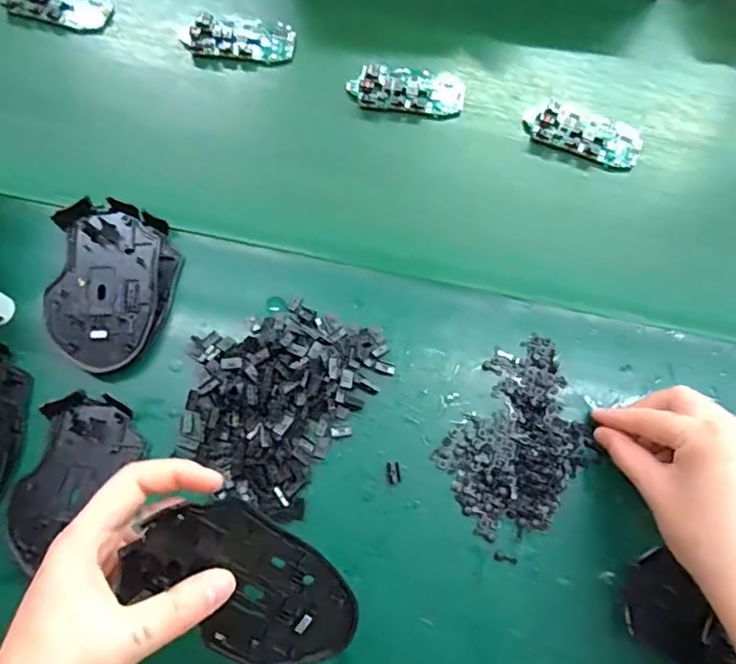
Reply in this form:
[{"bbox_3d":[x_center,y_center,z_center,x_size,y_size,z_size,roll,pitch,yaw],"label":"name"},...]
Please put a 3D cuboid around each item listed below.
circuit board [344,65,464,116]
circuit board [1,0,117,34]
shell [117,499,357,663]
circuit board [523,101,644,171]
[{"bbox_3d":[0.034,-0.210,0.471,0.098,0.012,0.043,2,71,-2],"label":"circuit board"},{"bbox_3d":[-0.272,-0.293,0.483,0.091,0.016,0.049,9,71,1],"label":"circuit board"},{"bbox_3d":[-0.058,0.126,0.266,0.065,0.012,0.111,-45,104,-8],"label":"shell"},{"bbox_3d":[0.185,-0.172,0.463,0.097,0.012,0.048,23,72,5],"label":"circuit board"}]

